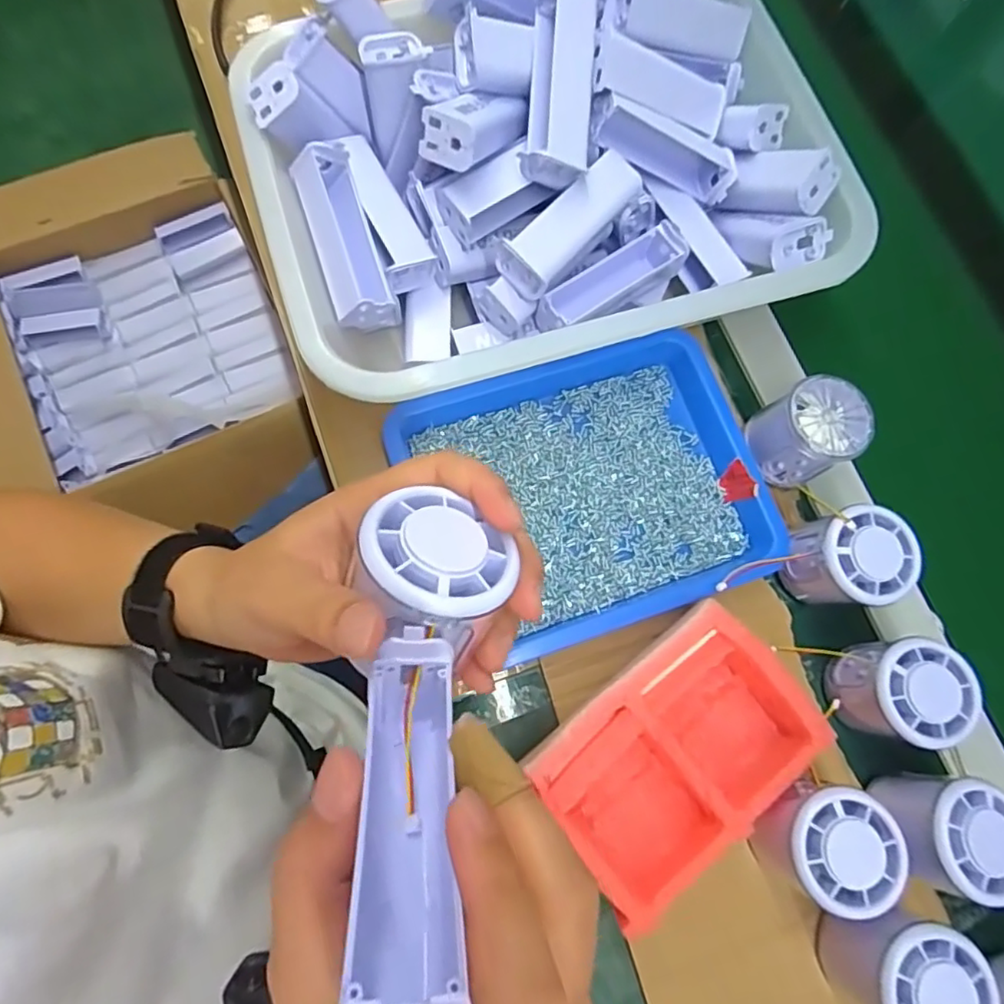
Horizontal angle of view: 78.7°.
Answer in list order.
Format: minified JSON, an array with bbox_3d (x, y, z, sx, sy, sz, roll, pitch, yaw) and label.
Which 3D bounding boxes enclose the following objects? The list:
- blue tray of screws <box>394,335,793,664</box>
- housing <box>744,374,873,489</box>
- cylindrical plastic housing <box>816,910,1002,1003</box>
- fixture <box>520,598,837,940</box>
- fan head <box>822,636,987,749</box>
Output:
[{"bbox_3d":[0.057,-0.007,0.391,0.212,0.032,0.168,-17,77,-9],"label":"blue tray of screws"},{"bbox_3d":[0.197,-0.044,0.396,0.060,0.051,0.056,-24,78,-10],"label":"housing"},{"bbox_3d":[0.203,0.237,0.310,0.056,0.055,0.057,1,75,-4],"label":"cylindrical plastic housing"},{"bbox_3d":[0.093,0.135,0.337,0.143,0.046,0.096,-37,81,-12],"label":"fixture"},{"bbox_3d":[0.228,0.108,0.352,0.060,0.049,0.057,7,75,-2],"label":"fan head"}]

